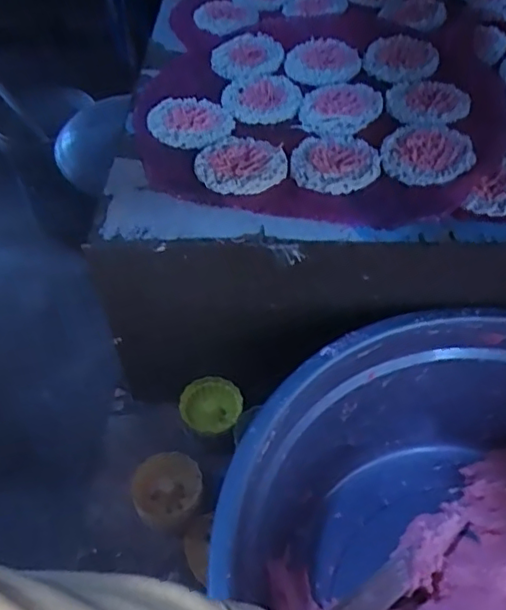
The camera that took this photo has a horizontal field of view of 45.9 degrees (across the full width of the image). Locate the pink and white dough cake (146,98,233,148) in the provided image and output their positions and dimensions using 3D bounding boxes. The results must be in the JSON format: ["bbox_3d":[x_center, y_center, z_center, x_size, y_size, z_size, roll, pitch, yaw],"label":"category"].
[{"bbox_3d":[-0.059,-0.178,0.581,0.081,0.016,0.073,-14,55,-8],"label":"pink and white dough cake"}]

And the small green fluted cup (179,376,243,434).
[{"bbox_3d":[-0.042,0.102,0.601,0.061,0.022,0.052,-16,50,-12],"label":"small green fluted cup"}]

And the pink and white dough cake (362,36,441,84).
[{"bbox_3d":[0.159,-0.265,0.640,0.074,0.007,0.094,16,56,13],"label":"pink and white dough cake"}]

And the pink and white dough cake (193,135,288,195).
[{"bbox_3d":[-0.011,-0.129,0.539,0.078,0.009,0.074,-1,54,2],"label":"pink and white dough cake"}]

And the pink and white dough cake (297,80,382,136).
[{"bbox_3d":[0.087,-0.195,0.588,0.082,0.011,0.072,-26,57,-16],"label":"pink and white dough cake"}]

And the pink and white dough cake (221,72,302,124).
[{"bbox_3d":[0.007,-0.214,0.619,0.079,0.015,0.070,-17,55,-9],"label":"pink and white dough cake"}]

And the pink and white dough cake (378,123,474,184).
[{"bbox_3d":[0.155,-0.136,0.530,0.074,0.010,0.072,-1,54,2],"label":"pink and white dough cake"}]

